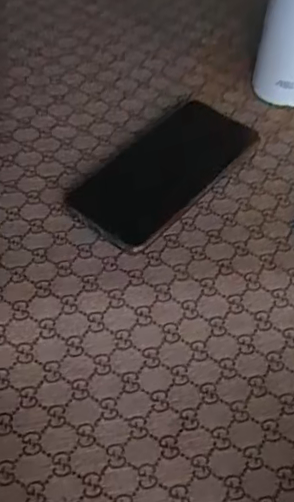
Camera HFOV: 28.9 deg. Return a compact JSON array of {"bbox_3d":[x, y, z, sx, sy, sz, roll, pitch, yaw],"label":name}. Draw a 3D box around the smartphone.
[{"bbox_3d":[0.016,-0.071,0.475,0.087,0.014,0.177,34,61,22],"label":"smartphone"}]

